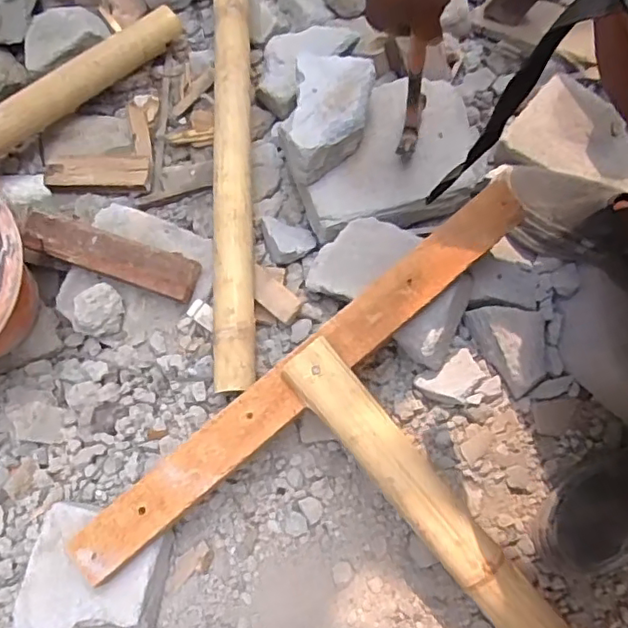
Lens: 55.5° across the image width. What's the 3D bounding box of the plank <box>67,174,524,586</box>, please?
[{"bbox_3d":[-0.008,0.064,0.647,0.604,0.015,0.066,-40,82,-5],"label":"plank"}]

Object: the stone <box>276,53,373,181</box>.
[{"bbox_3d":[0.015,-0.256,0.767,0.102,0.062,0.171,11,76,4],"label":"stone"}]

